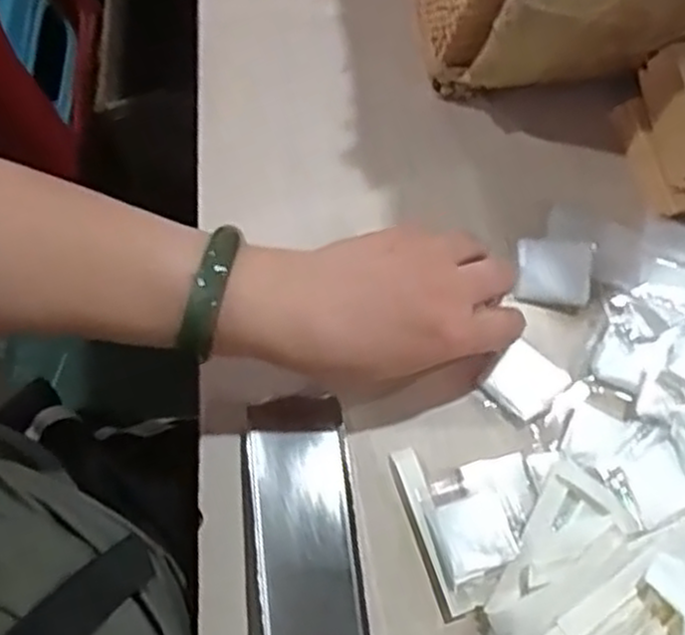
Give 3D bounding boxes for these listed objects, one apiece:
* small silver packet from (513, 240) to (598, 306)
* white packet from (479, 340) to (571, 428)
[{"bbox_3d":[0.127,-0.028,0.472,0.045,0.005,0.038,9,73,1],"label":"small silver packet"},{"bbox_3d":[0.105,0.038,0.453,0.042,0.004,0.037,-42,78,-9],"label":"white packet"}]

